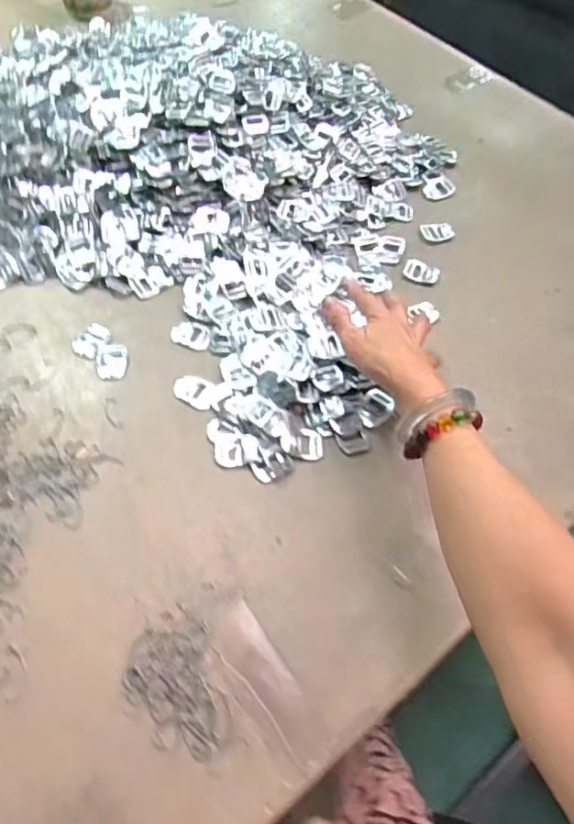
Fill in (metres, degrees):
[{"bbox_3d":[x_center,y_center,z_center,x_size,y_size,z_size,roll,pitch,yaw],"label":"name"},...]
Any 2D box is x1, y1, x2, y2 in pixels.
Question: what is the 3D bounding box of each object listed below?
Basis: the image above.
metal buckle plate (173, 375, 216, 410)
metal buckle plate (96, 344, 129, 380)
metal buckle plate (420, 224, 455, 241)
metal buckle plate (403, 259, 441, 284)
[{"bbox_3d":[-0.090,-0.021,0.535,0.042,0.004,0.030,25,61,11],"label":"metal buckle plate"},{"bbox_3d":[-0.176,-0.052,0.553,0.030,0.004,0.041,-2,59,-4],"label":"metal buckle plate"},{"bbox_3d":[0.181,-0.219,0.666,0.036,0.008,0.029,-9,60,-9],"label":"metal buckle plate"},{"bbox_3d":[0.153,-0.159,0.628,0.040,0.004,0.030,28,61,13],"label":"metal buckle plate"}]

